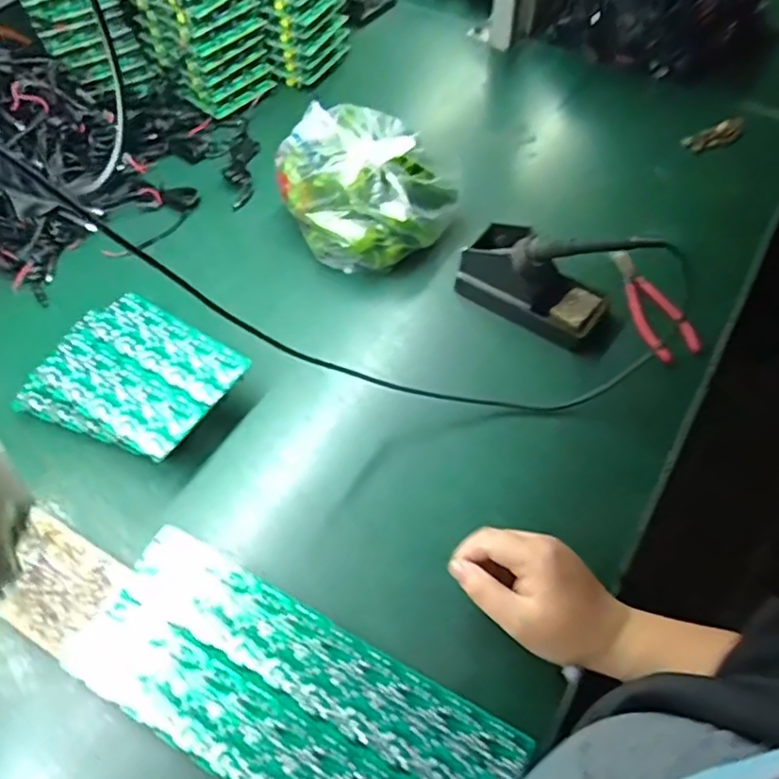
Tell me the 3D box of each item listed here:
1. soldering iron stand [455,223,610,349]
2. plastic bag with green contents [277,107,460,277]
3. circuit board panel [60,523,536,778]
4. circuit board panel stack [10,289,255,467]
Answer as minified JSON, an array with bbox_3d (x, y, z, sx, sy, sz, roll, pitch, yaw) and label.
[{"bbox_3d":[0.151,-0.118,0.659,0.161,0.077,0.081,32,63,20],"label":"soldering iron stand"},{"bbox_3d":[-0.027,-0.230,0.720,0.167,0.106,0.178,-29,61,-16],"label":"plastic bag with green contents"},{"bbox_3d":[-0.077,0.226,0.469,0.322,0.005,0.127,26,61,18],"label":"circuit board panel"},{"bbox_3d":[-0.249,-0.007,0.620,0.186,0.043,0.150,28,62,18],"label":"circuit board panel stack"}]

